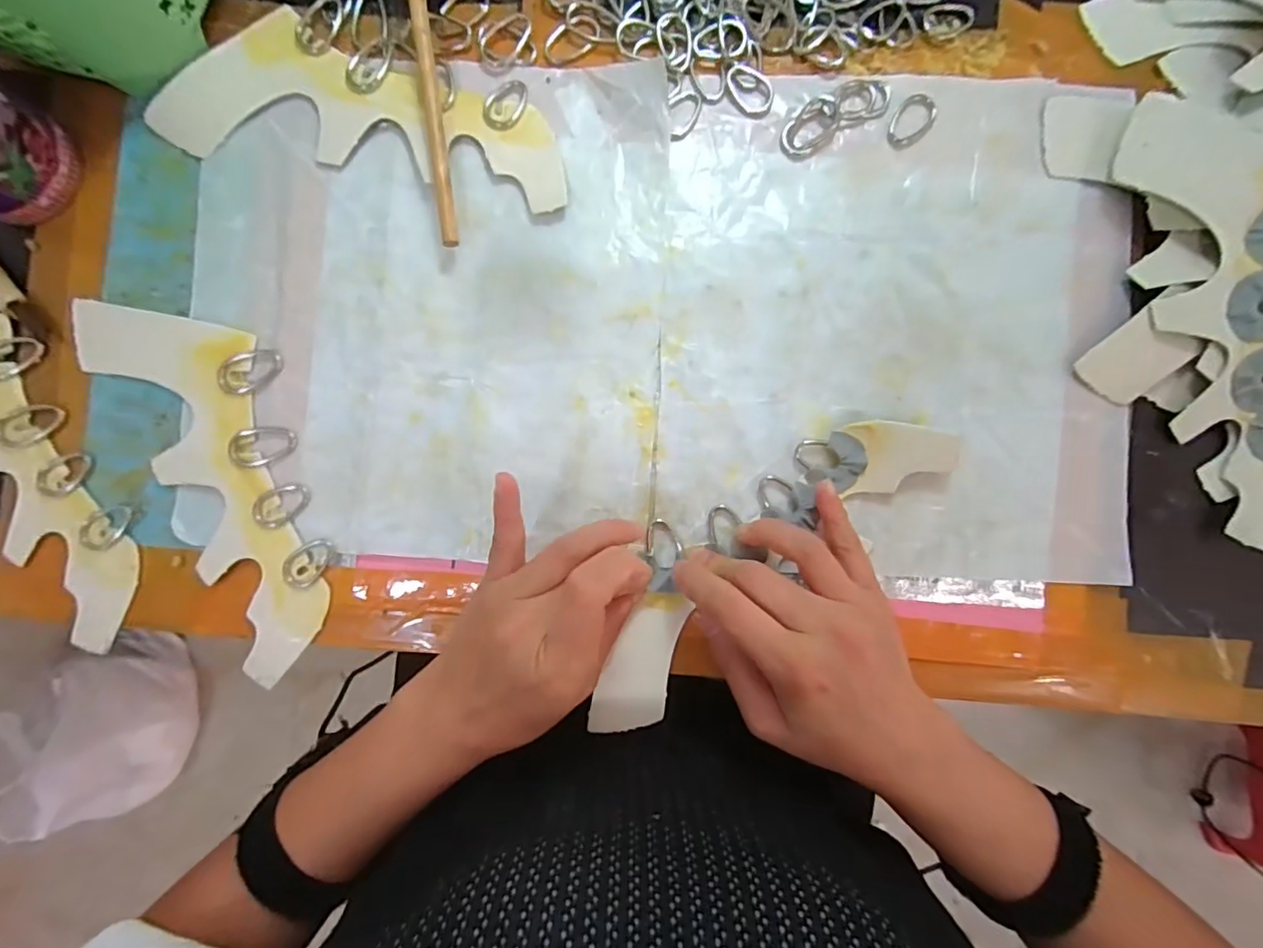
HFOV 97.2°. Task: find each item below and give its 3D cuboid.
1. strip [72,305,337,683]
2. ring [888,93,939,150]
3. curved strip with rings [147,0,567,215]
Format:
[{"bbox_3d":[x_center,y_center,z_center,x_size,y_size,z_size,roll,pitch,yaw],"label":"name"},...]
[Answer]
[{"bbox_3d":[-0.219,0.000,0.300,0.088,0.006,0.217,-24,89,0],"label":"strip"},{"bbox_3d":[0.151,-0.191,0.299,0.020,0.007,0.032,39,89,0],"label":"ring"},{"bbox_3d":[-0.142,-0.203,0.300,0.222,0.009,0.085,10,89,0],"label":"curved strip with rings"}]

